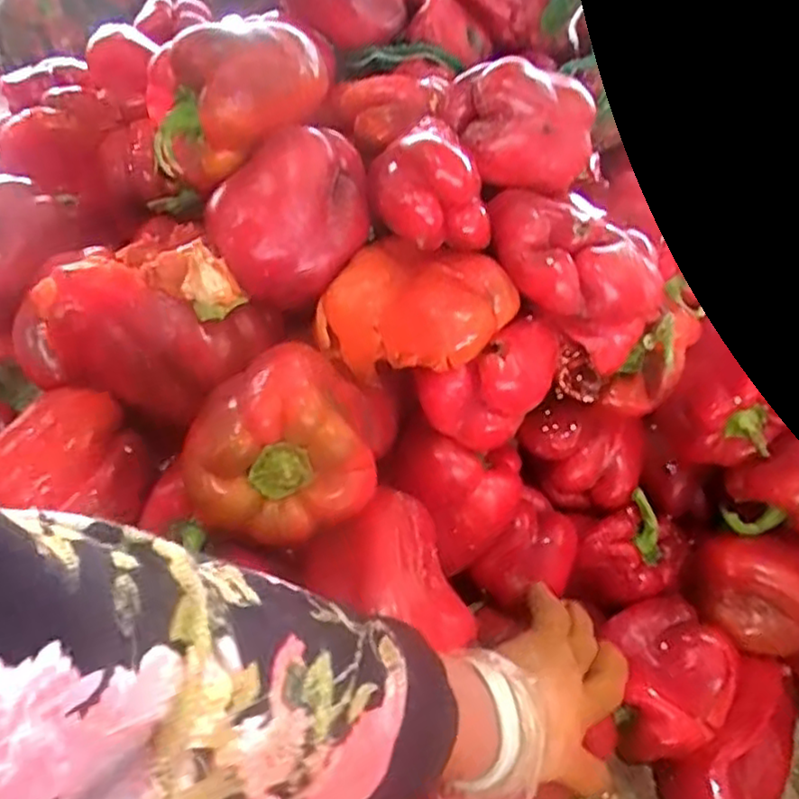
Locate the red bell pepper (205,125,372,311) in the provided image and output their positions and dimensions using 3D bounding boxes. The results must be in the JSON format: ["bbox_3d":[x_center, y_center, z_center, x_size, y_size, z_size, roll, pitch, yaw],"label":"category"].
[{"bbox_3d":[-0.076,-0.129,0.473,0.108,0.089,0.096,-4,42,-8],"label":"red bell pepper"}]

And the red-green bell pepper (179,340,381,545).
[{"bbox_3d":[-0.072,0.024,0.399,0.099,0.080,0.078,-8,42,-13],"label":"red-green bell pepper"}]

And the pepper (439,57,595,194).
[{"bbox_3d":[0.085,-0.198,0.498,0.108,0.068,0.077,-1,41,-5],"label":"pepper"}]

